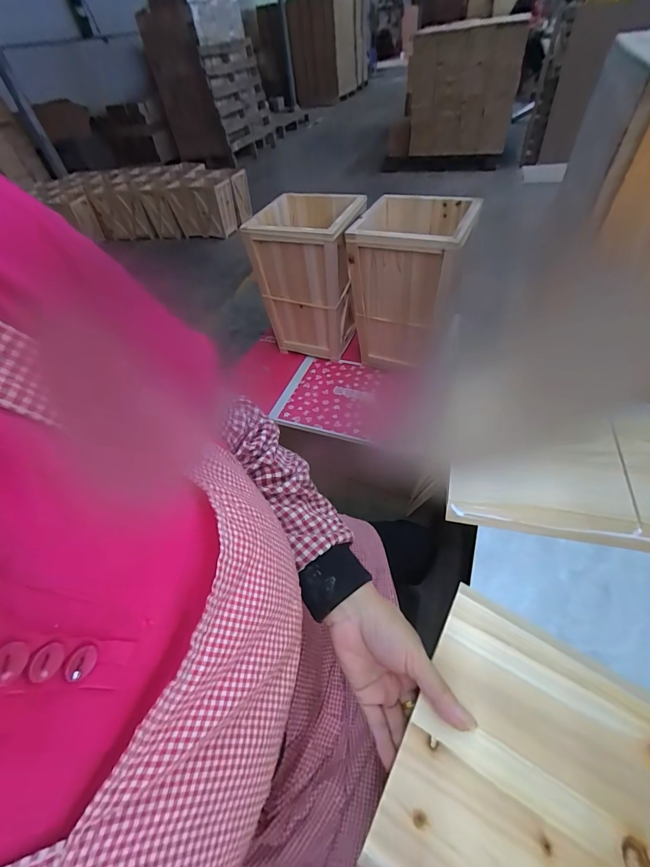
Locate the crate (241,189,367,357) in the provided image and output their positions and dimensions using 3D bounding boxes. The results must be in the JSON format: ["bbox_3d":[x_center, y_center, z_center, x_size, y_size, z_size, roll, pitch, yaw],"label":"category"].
[{"bbox_3d":[-0.019,-0.436,1.020,0.262,0.384,0.293,13,51,18],"label":"crate"}]

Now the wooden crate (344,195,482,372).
[{"bbox_3d":[0.218,-0.361,0.921,0.248,0.374,0.250,17,52,20],"label":"wooden crate"}]

